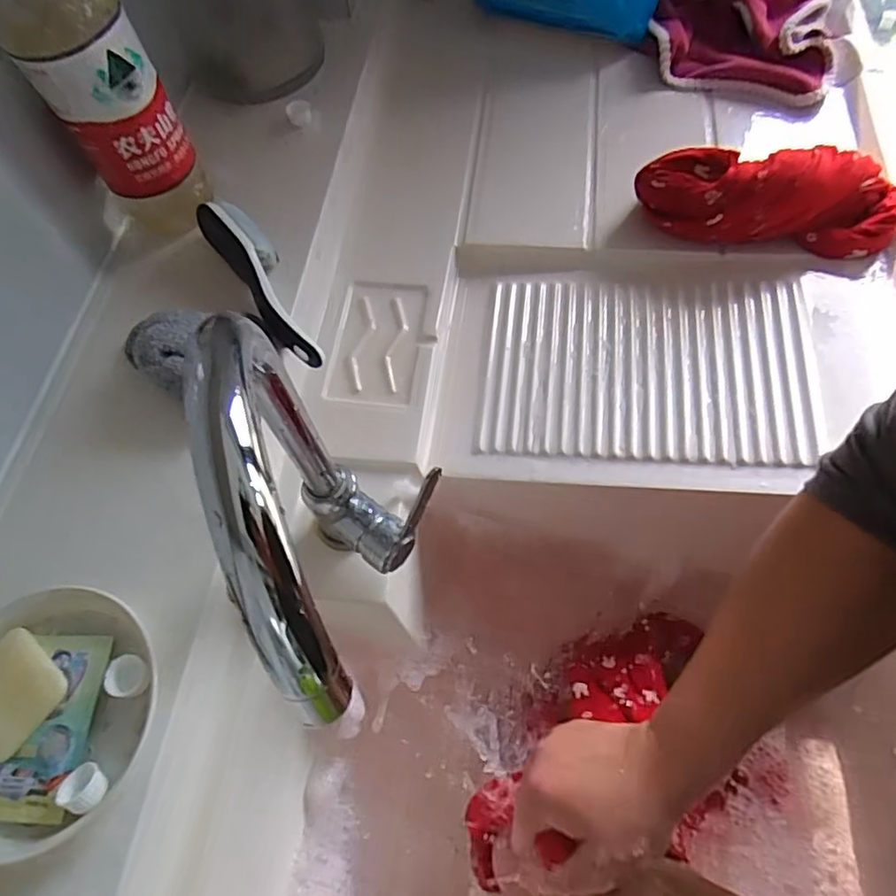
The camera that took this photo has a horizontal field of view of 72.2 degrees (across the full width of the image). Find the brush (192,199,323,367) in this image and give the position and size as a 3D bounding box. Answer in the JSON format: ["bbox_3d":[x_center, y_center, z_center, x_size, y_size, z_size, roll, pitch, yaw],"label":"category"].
[{"bbox_3d":[-0.155,-0.145,0.526,0.043,0.040,0.191,-33,64,-12],"label":"brush"}]

